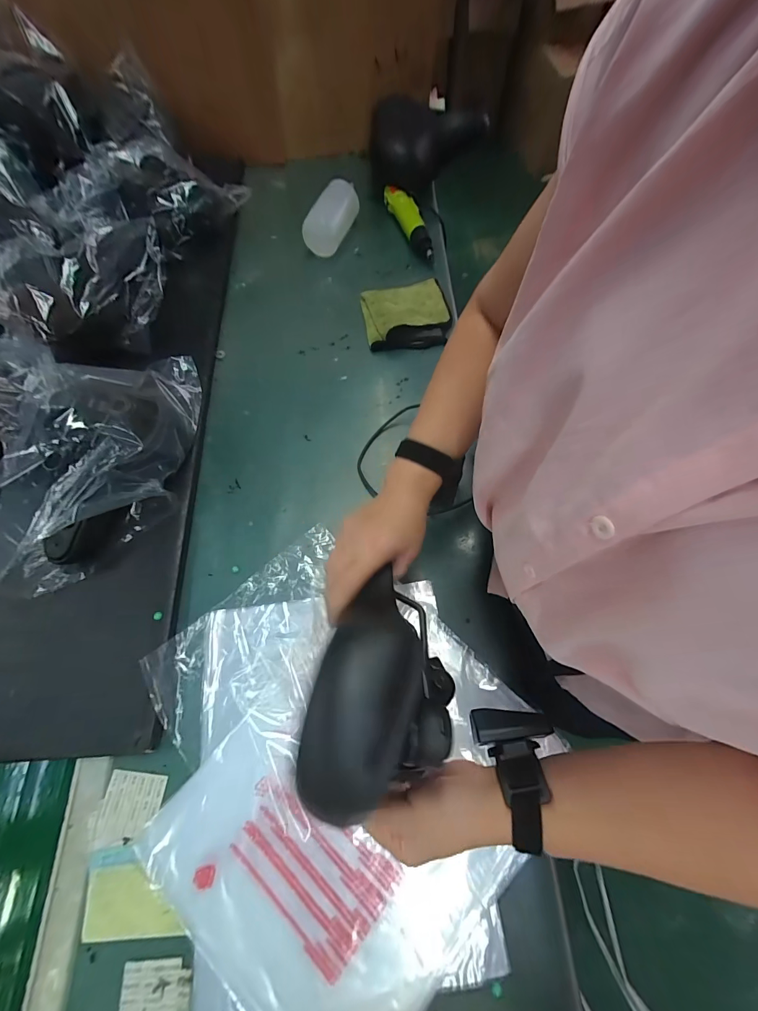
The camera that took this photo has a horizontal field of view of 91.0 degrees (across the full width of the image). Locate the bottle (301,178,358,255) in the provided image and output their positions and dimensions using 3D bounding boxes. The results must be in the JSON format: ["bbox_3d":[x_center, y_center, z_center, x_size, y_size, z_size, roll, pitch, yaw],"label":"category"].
[{"bbox_3d":[-0.100,-0.624,0.809,0.079,0.087,0.154,17,69,7],"label":"bottle"}]

